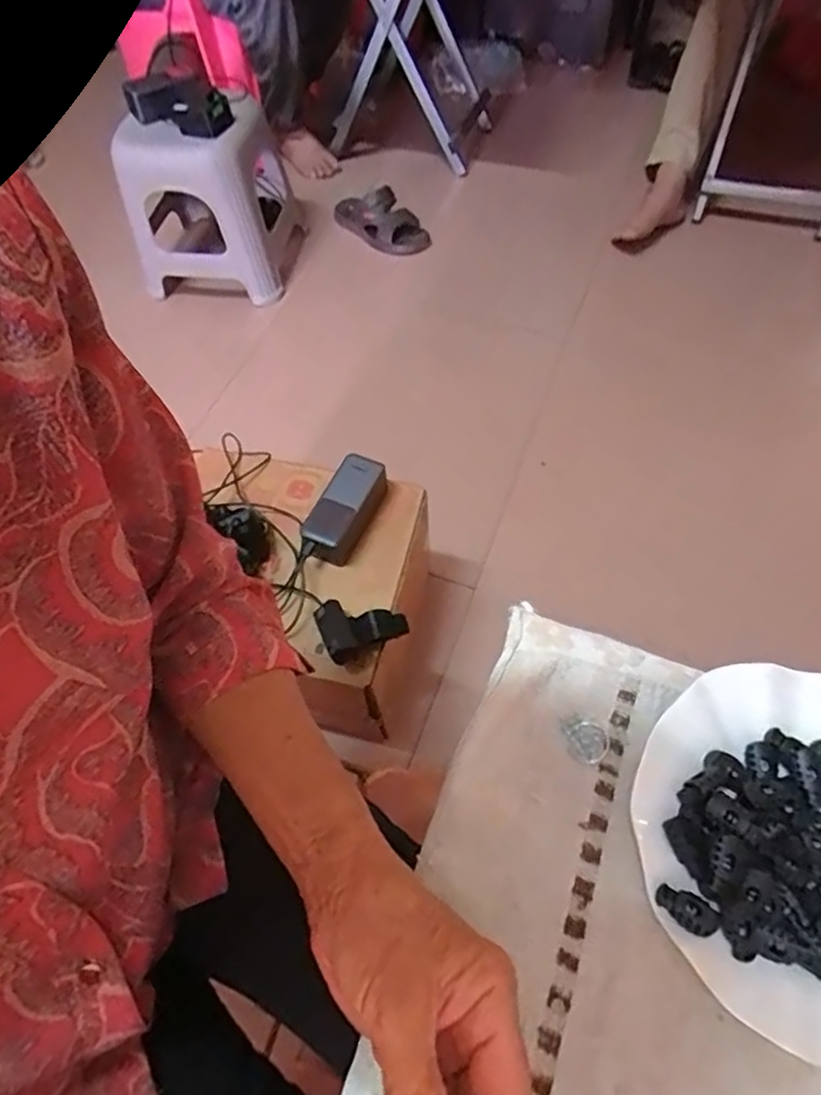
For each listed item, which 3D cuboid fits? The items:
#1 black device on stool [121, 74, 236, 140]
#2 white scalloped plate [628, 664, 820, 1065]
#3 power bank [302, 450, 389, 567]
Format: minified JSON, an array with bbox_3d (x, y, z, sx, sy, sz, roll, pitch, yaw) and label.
[{"bbox_3d":[-0.417,-0.805,1.146,0.209,0.060,0.091,20,106,8],"label":"black device on stool"},{"bbox_3d":[0.213,0.156,0.328,0.179,0.027,0.177,-2,59,3],"label":"white scalloped plate"},{"bbox_3d":[-0.078,-0.046,0.762,0.056,0.051,0.129,21,63,15],"label":"power bank"}]

